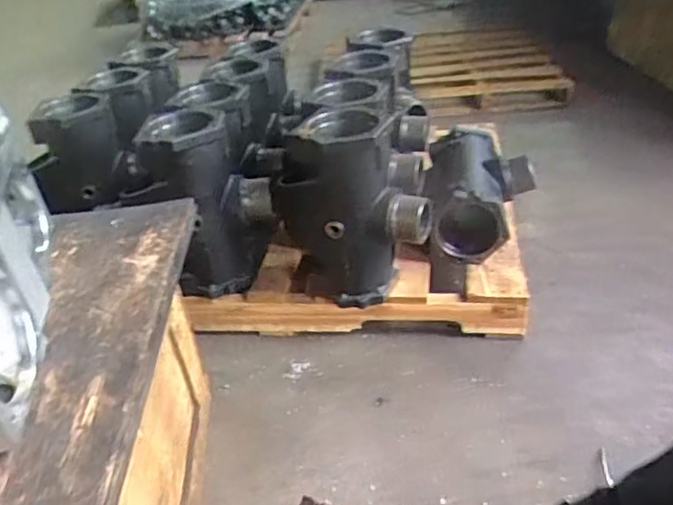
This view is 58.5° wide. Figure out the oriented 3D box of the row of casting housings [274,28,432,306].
[{"bbox_3d":[0.056,-0.224,1.533,0.347,0.437,0.696,-1,34,8],"label":"row of casting housings"}]

